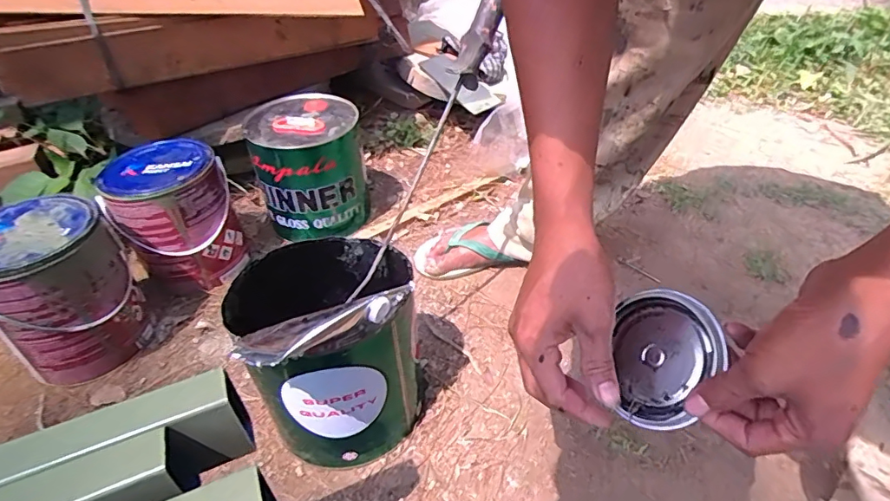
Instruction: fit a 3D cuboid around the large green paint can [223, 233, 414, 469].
[{"bbox_3d":[-0.121,0.102,0.575,0.178,0.257,0.203,-23,44,-22],"label":"large green paint can"}]

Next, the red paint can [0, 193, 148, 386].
[{"bbox_3d":[-0.515,0.059,0.694,0.145,0.207,0.156,-2,40,2],"label":"red paint can"}]

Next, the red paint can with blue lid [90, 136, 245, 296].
[{"bbox_3d":[-0.427,-0.053,0.825,0.169,0.192,0.171,-25,45,-24],"label":"red paint can with blue lid"}]

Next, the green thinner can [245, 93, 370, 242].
[{"bbox_3d":[-0.236,-0.142,0.911,0.173,0.198,0.177,-2,40,2],"label":"green thinner can"}]

